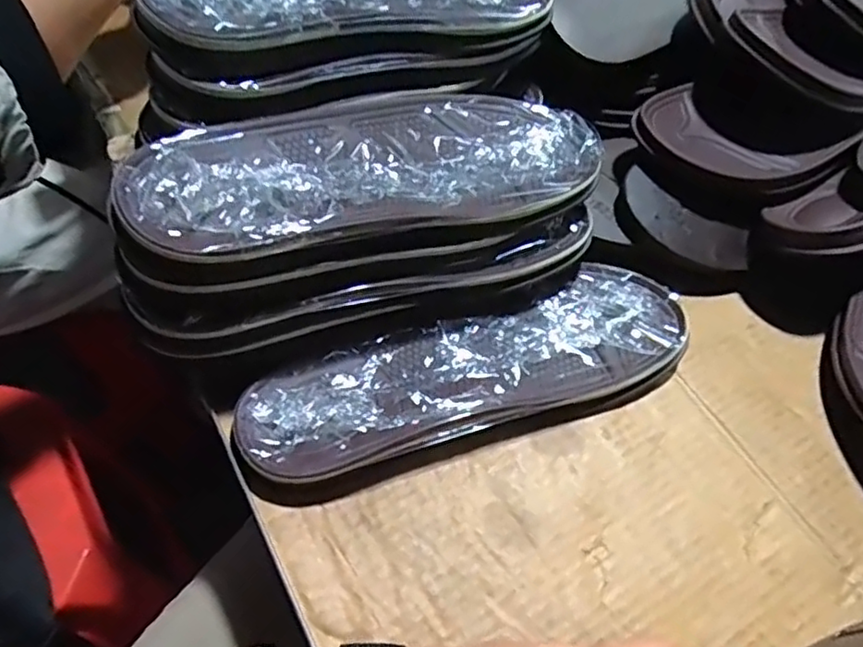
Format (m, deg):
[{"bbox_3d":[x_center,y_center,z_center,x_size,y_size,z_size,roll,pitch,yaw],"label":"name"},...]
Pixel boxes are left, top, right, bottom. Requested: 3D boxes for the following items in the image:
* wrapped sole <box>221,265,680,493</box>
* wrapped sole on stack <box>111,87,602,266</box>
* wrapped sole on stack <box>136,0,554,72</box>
[{"bbox_3d":[0.024,0.030,0.372,0.259,0.026,0.079,-17,57,-16],"label":"wrapped sole"},{"bbox_3d":[-0.030,-0.094,0.351,0.255,0.026,0.105,-13,64,-28],"label":"wrapped sole on stack"},{"bbox_3d":[-0.038,-0.198,0.389,0.262,0.023,0.081,-19,69,-32],"label":"wrapped sole on stack"}]

